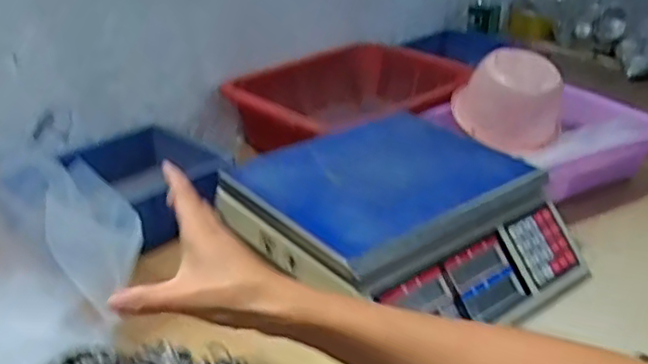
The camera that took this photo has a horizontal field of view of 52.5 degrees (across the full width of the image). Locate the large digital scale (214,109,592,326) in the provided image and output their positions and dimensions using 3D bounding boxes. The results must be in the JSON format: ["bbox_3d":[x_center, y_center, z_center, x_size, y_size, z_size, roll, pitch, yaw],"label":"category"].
[{"bbox_3d":[0.088,0.041,0.711,0.302,0.111,0.279,-20,33,-31],"label":"large digital scale"}]

